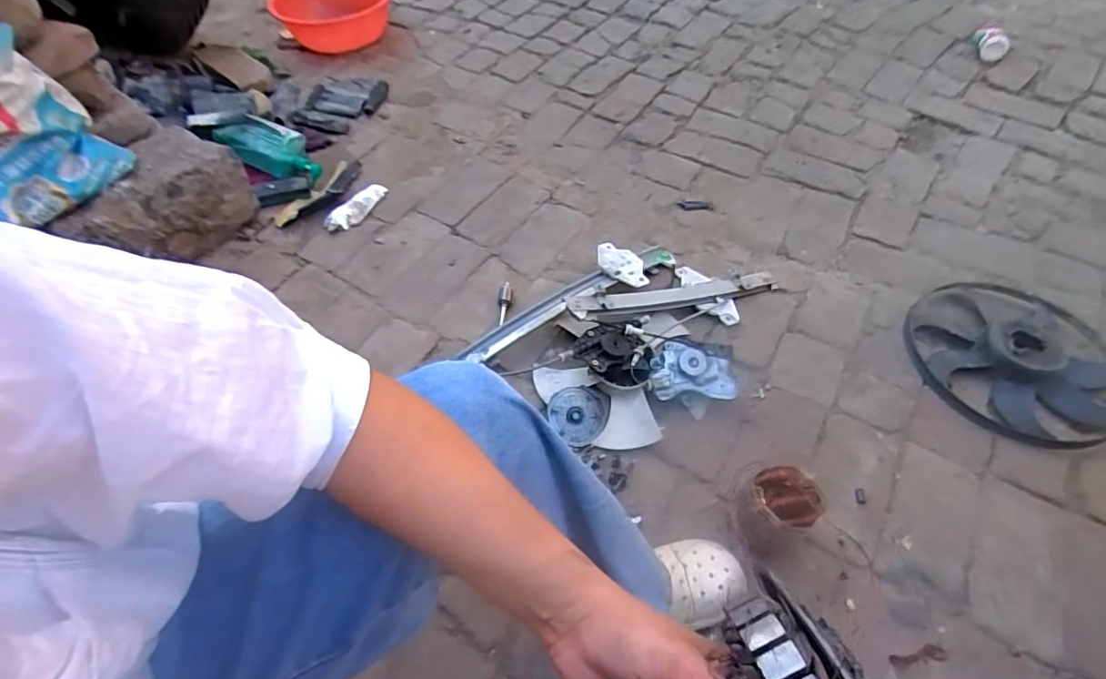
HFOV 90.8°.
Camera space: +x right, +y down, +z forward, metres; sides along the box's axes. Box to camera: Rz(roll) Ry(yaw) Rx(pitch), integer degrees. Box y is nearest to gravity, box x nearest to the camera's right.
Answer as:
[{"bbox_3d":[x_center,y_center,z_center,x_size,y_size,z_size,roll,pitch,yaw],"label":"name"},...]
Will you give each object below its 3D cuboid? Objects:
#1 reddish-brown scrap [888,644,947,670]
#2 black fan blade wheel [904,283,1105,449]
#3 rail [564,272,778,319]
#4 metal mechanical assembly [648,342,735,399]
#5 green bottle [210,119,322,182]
[{"bbox_3d":[0.474,0.410,0.707,0.076,0.004,0.020,-8,55,-3],"label":"reddish-brown scrap"},{"bbox_3d":[0.828,0.015,0.966,0.347,0.040,0.333,-1,55,1],"label":"black fan blade wheel"},{"bbox_3d":[0.234,-0.084,1.029,0.436,0.024,0.064,-9,54,-19],"label":"rail"},{"bbox_3d":[0.235,0.055,0.918,0.137,0.032,0.091,0,55,2],"label":"metal mechanical assembly"},{"bbox_3d":[-0.672,-0.455,1.316,0.278,0.057,0.123,25,58,2],"label":"green bottle"}]

